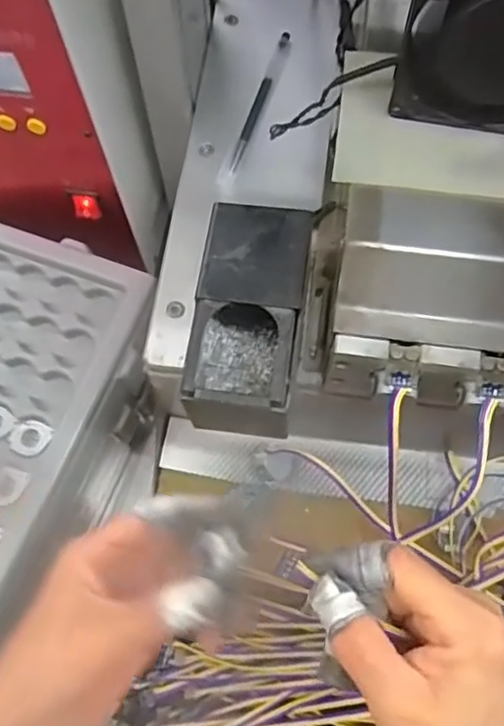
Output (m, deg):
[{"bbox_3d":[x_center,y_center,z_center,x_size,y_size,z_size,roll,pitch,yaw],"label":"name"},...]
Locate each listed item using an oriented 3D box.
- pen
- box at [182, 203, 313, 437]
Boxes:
[{"bbox_3d":[0.004,-0.181,0.427,0.011,0.011,0.140,17,70,8],"label":"pen"},{"bbox_3d":[0.000,-0.020,0.330,0.057,0.060,0.114,7,69,5],"label":"box"}]

